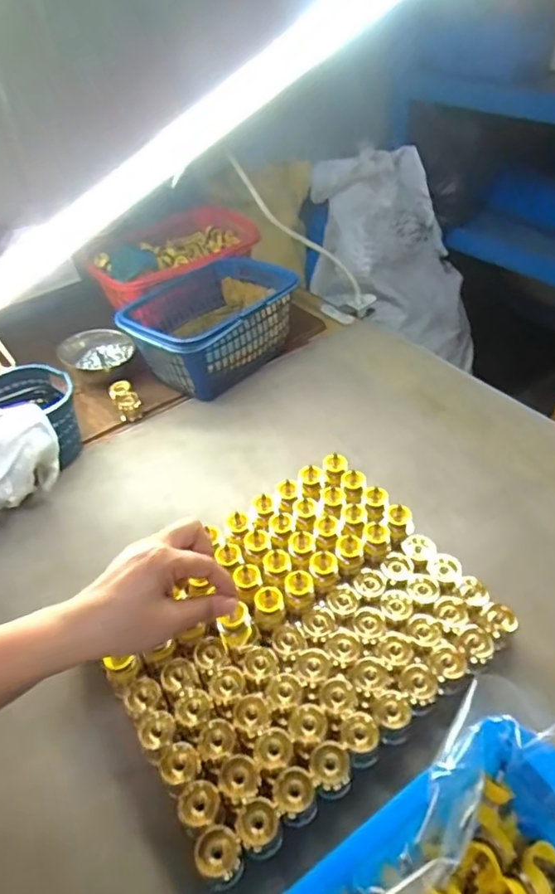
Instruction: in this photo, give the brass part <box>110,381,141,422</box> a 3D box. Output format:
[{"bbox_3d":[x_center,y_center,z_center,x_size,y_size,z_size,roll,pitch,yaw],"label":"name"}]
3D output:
[{"bbox_3d":[-0.217,-0.068,0.785,0.035,0.031,0.054,-19,45,-16],"label":"brass part"}]

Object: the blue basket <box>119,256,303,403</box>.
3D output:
[{"bbox_3d":[-0.091,-0.182,0.834,0.265,0.115,0.197,-24,46,-20],"label":"blue basket"}]

